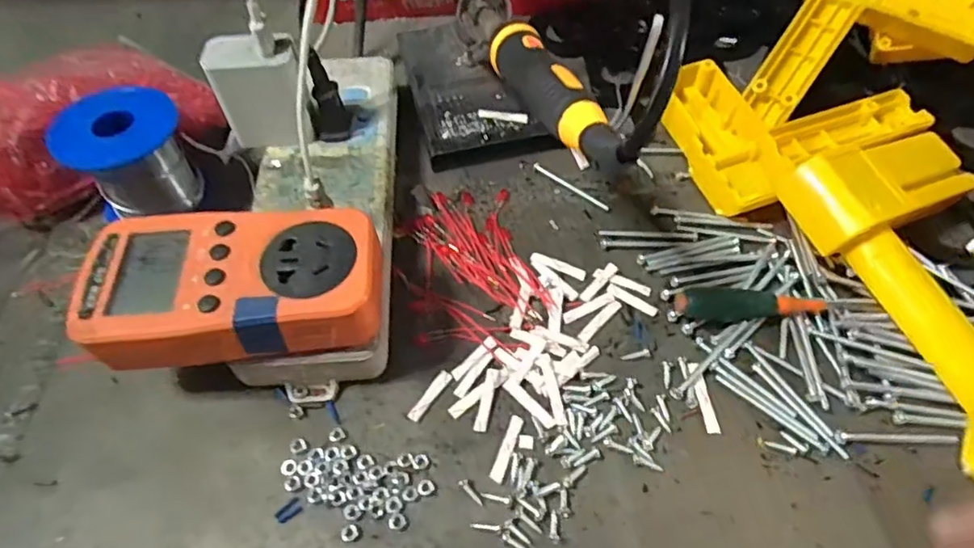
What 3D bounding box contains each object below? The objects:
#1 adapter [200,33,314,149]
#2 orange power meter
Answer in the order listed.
[{"bbox_3d":[-0.127,-0.104,0.333,0.047,0.054,0.031,-12,56,-7],"label":"adapter"},{"bbox_3d":[-0.112,0.004,0.267,0.123,0.032,0.066,-8,56,-4],"label":"orange power meter"}]

